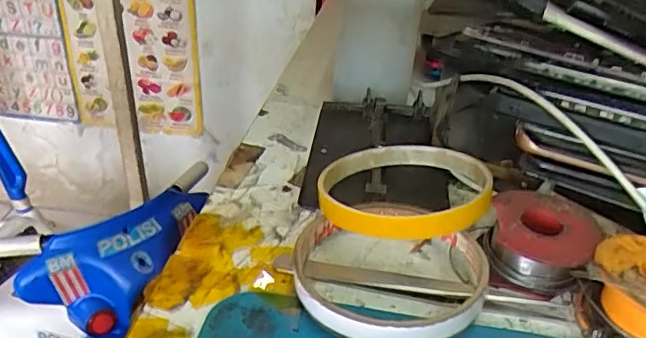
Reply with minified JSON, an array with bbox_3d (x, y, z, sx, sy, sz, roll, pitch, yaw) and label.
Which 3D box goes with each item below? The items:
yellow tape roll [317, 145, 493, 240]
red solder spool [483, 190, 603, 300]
[{"bbox_3d":[0.039,0.009,0.274,0.081,0.011,0.082,-5,24,2],"label":"yellow tape roll"},{"bbox_3d":[0.097,0.034,0.257,0.044,0.028,0.044,3,32,-2],"label":"red solder spool"}]

